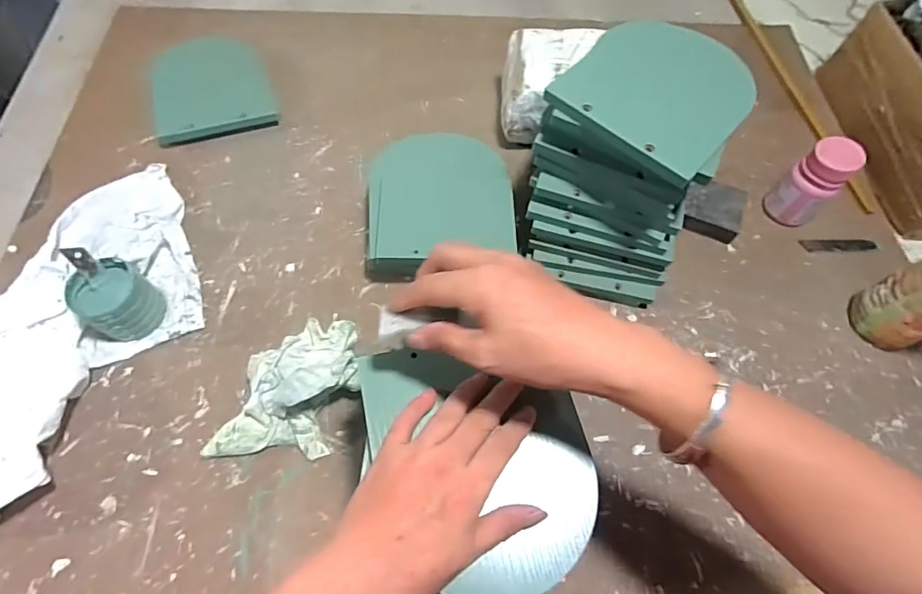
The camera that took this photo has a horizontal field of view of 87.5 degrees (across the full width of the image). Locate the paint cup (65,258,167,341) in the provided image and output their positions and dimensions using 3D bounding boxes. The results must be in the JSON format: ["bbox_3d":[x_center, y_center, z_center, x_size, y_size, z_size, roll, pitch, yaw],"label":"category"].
[{"bbox_3d":[-0.345,0.005,0.486,0.059,0.065,0.064,1,62,-2],"label":"paint cup"}]

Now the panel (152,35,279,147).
[{"bbox_3d":[-0.319,-0.263,0.611,0.144,0.108,0.012,-18,20,-12],"label":"panel"}]

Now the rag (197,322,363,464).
[{"bbox_3d":[-0.163,0.083,0.453,0.134,0.073,0.118,3,62,-2],"label":"rag"}]

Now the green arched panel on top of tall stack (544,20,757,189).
[{"bbox_3d":[0.172,-0.179,0.423,0.141,0.012,0.128,41,77,15],"label":"green arched panel on top of tall stack"}]

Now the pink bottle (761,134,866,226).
[{"bbox_3d":[0.417,-0.134,0.576,0.059,0.107,0.050,41,68,17],"label":"pink bottle"}]

